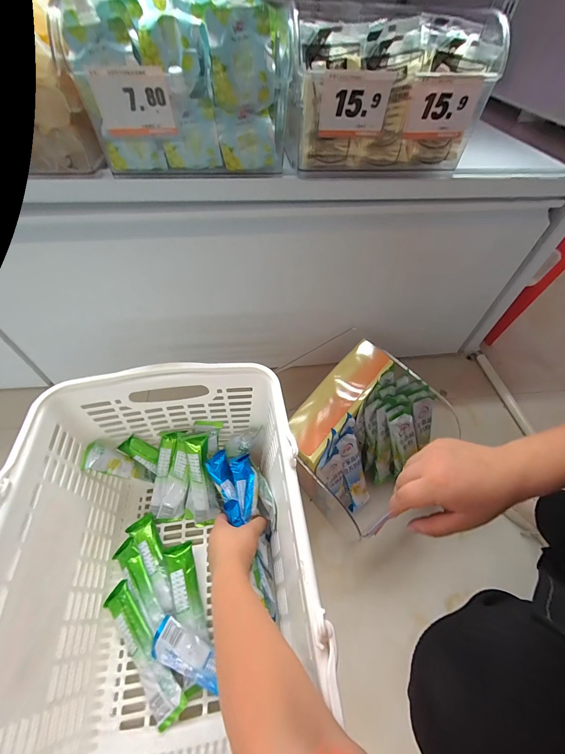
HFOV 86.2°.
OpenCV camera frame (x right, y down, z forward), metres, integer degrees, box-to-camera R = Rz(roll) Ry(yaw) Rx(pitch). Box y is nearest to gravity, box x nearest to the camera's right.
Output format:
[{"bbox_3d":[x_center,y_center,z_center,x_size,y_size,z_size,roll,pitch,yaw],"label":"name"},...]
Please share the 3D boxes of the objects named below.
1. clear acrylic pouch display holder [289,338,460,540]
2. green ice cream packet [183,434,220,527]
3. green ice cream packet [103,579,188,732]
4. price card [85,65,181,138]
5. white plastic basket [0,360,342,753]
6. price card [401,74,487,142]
[{"bbox_3d":[0.136,0.102,0.527,0.184,0.158,0.254,31,57,20],"label":"clear acrylic pouch display holder"},{"bbox_3d":[-0.132,0.167,0.484,0.047,0.157,0.022,-3,15,-5],"label":"green ice cream packet"},{"bbox_3d":[-0.181,0.349,0.387,0.041,0.014,0.164,-47,65,-3],"label":"green ice cream packet"},{"bbox_3d":[-0.171,-0.316,0.348,0.082,0.058,0.009,-4,52,-6],"label":"price card"},{"bbox_3d":[-0.132,0.228,0.367,0.305,0.229,0.434,-5,52,-7],"label":"white plastic basket"},{"bbox_3d":[0.197,-0.331,0.375,0.082,0.060,0.010,-3,58,-5],"label":"price card"}]

